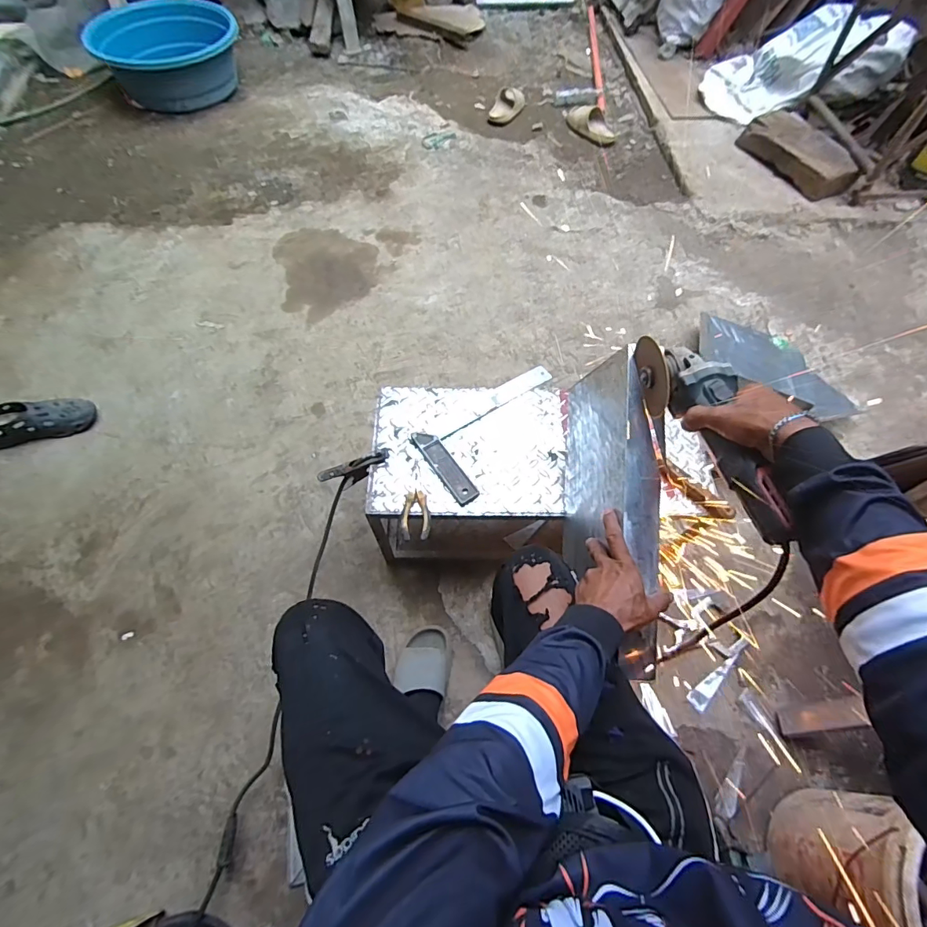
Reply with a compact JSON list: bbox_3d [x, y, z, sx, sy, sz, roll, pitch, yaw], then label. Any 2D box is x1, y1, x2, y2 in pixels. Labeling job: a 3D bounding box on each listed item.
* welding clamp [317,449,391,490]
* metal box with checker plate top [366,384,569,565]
[{"bbox_3d":[-0.211,0.013,0.924,0.150,0.078,0.031,-22,60,23],"label":"welding clamp"},{"bbox_3d":[0.015,0.043,1.044,0.385,0.316,0.306,2,62,0],"label":"metal box with checker plate top"}]

